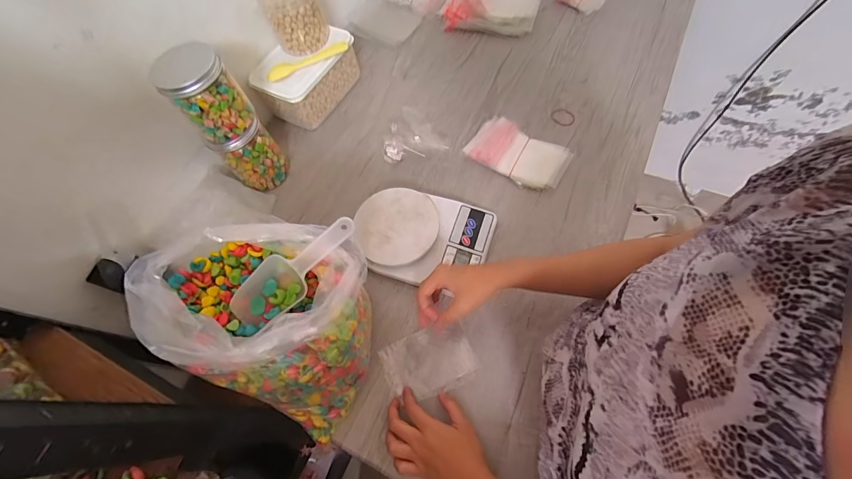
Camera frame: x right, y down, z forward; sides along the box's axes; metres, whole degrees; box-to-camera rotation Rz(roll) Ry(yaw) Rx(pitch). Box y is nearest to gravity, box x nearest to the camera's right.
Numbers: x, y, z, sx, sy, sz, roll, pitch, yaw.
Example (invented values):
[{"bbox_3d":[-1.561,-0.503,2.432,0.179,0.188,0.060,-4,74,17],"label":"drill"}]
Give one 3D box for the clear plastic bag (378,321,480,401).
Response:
[{"bbox_3d":[0.004,0.172,0.513,0.125,0.008,0.085,-20,65,-6],"label":"clear plastic bag"}]

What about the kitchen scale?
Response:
[{"bbox_3d":[-0.005,-0.004,0.574,0.206,0.038,0.147,13,66,10],"label":"kitchen scale"}]

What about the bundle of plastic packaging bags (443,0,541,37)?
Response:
[{"bbox_3d":[0.143,-0.509,0.788,0.196,0.086,0.116,9,65,8],"label":"bundle of plastic packaging bags"}]

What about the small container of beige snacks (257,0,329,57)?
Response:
[{"bbox_3d":[-0.235,-0.403,0.655,0.097,0.105,0.081,-26,65,-9],"label":"small container of beige snacks"}]

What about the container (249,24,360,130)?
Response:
[{"bbox_3d":[-0.229,-0.319,0.718,0.118,0.098,0.191,31,70,17],"label":"container"}]

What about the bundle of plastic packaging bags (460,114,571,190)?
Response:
[{"bbox_3d":[0.162,-0.151,0.646,0.170,0.032,0.098,27,69,16],"label":"bundle of plastic packaging bags"}]

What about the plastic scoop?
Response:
[{"bbox_3d":[-0.136,0.031,0.377,0.153,0.030,0.054,-40,67,8],"label":"plastic scoop"}]

